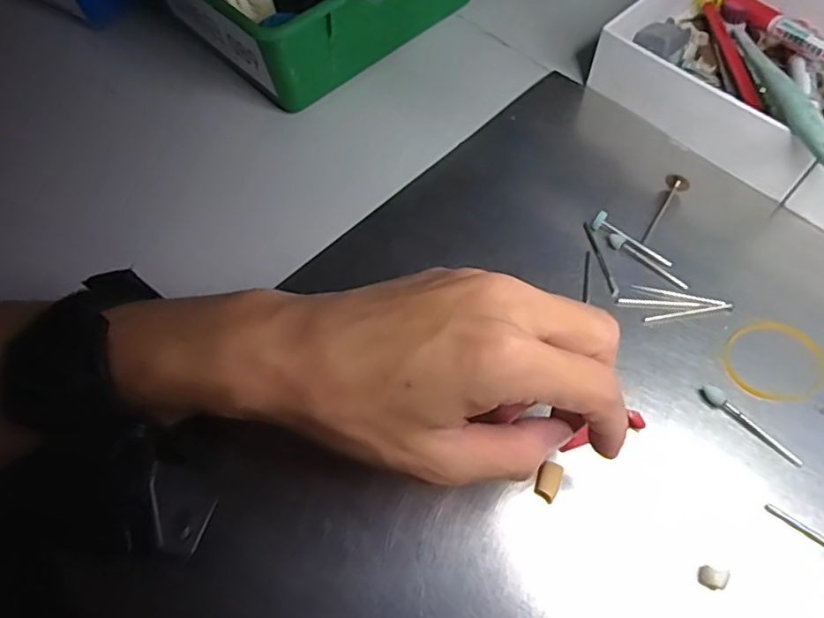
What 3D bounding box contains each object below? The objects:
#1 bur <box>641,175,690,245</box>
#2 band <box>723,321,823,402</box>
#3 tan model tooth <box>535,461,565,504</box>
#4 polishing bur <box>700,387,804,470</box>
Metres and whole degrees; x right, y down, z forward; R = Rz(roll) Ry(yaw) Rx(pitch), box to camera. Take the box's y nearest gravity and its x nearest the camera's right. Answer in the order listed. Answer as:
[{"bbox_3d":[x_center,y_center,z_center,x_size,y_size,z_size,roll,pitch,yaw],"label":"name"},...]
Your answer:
[{"bbox_3d":[0.131,-0.051,0.308,0.012,0.013,0.045,29,65,15],"label":"bur"},{"bbox_3d":[0.165,0.023,0.265,0.043,0.004,0.042,0,61,0],"label":"band"},{"bbox_3d":[0.056,0.071,0.242,0.009,0.005,0.015,20,63,11],"label":"tan model tooth"},{"bbox_3d":[0.146,0.049,0.251,0.047,0.005,0.006,39,68,19],"label":"polishing bur"}]

